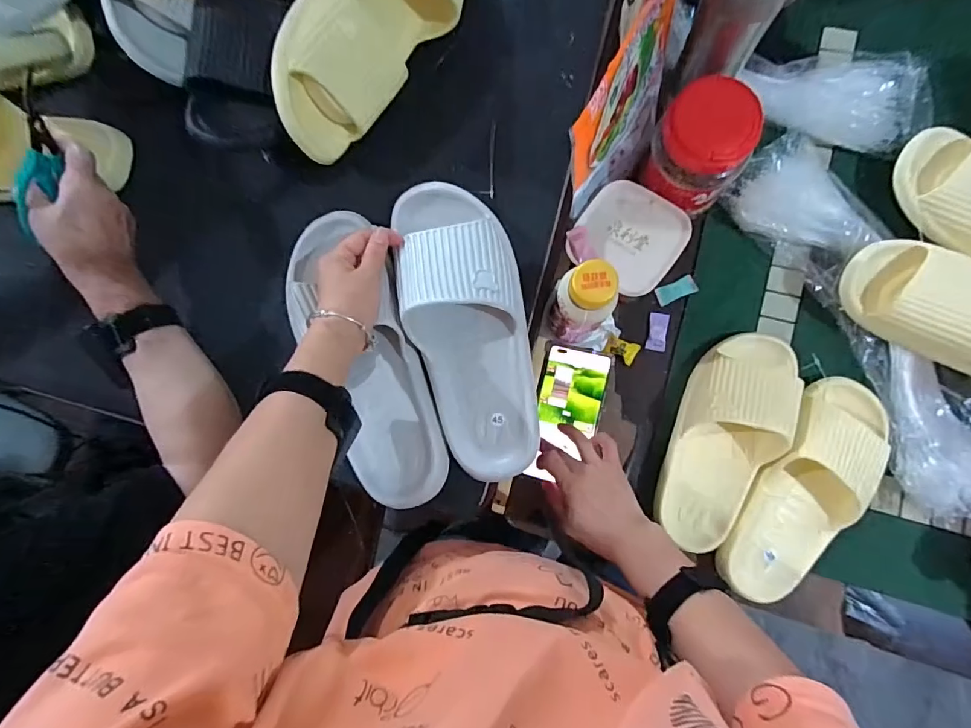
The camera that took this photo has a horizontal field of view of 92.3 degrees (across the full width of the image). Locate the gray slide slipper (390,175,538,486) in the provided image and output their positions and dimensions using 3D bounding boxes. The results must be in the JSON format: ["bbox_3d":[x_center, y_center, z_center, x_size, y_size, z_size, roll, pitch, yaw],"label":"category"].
[{"bbox_3d":[-0.016,-0.037,0.432,0.105,0.069,0.283,-14,89,4],"label":"gray slide slipper"}]

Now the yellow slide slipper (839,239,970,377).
[{"bbox_3d":[0.493,-0.042,0.466,0.250,0.070,0.101,27,88,8],"label":"yellow slide slipper"}]

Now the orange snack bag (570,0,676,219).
[{"bbox_3d":[0.139,-0.238,0.455,0.041,0.188,0.181,31,88,8],"label":"orange snack bag"}]

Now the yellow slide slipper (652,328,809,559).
[{"bbox_3d":[0.259,0.079,0.499,0.104,0.059,0.248,26,87,8],"label":"yellow slide slipper"}]

